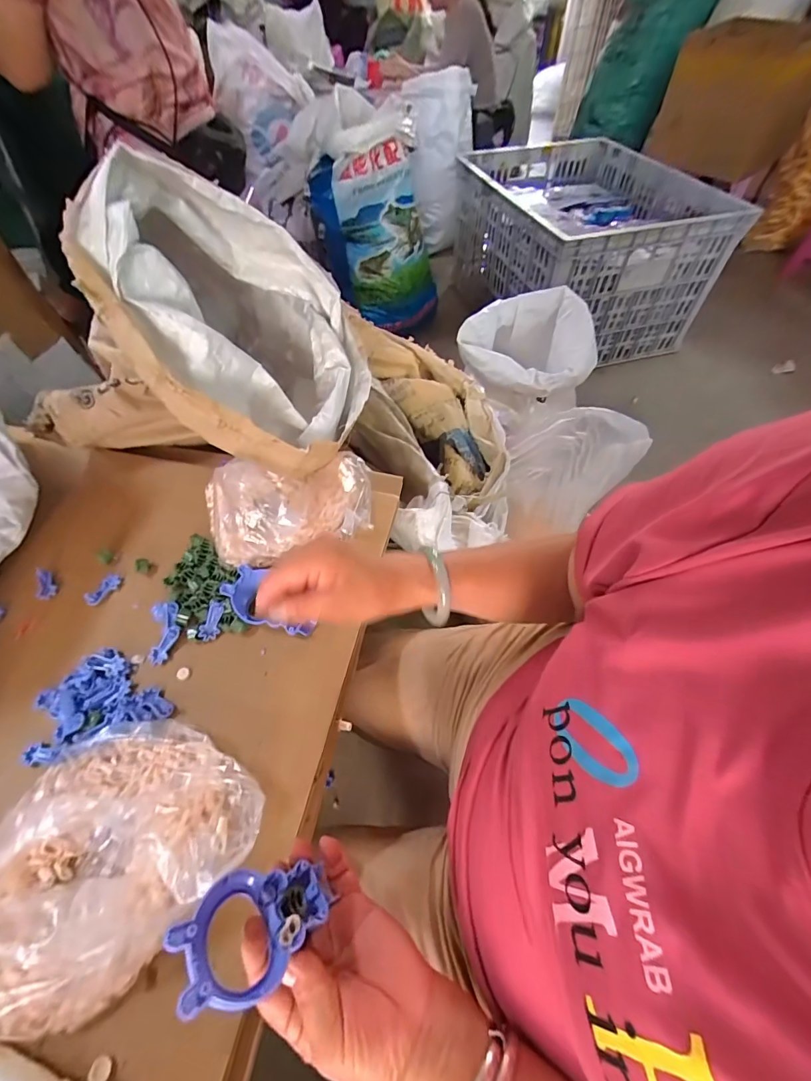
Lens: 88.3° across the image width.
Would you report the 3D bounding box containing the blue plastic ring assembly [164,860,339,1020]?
[{"bbox_3d":[-0.091,0.237,0.249,0.030,0.096,0.059,-58,42,11],"label":"blue plastic ring assembly"}]

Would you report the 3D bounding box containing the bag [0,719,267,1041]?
[{"bbox_3d":[-0.237,0.229,0.316,0.207,0.084,0.169,-39,62,-23],"label":"bag"}]

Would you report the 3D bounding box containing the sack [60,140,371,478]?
[{"bbox_3d":[-0.198,-0.287,0.535,0.255,0.279,0.368,-8,55,-4],"label":"sack"}]

